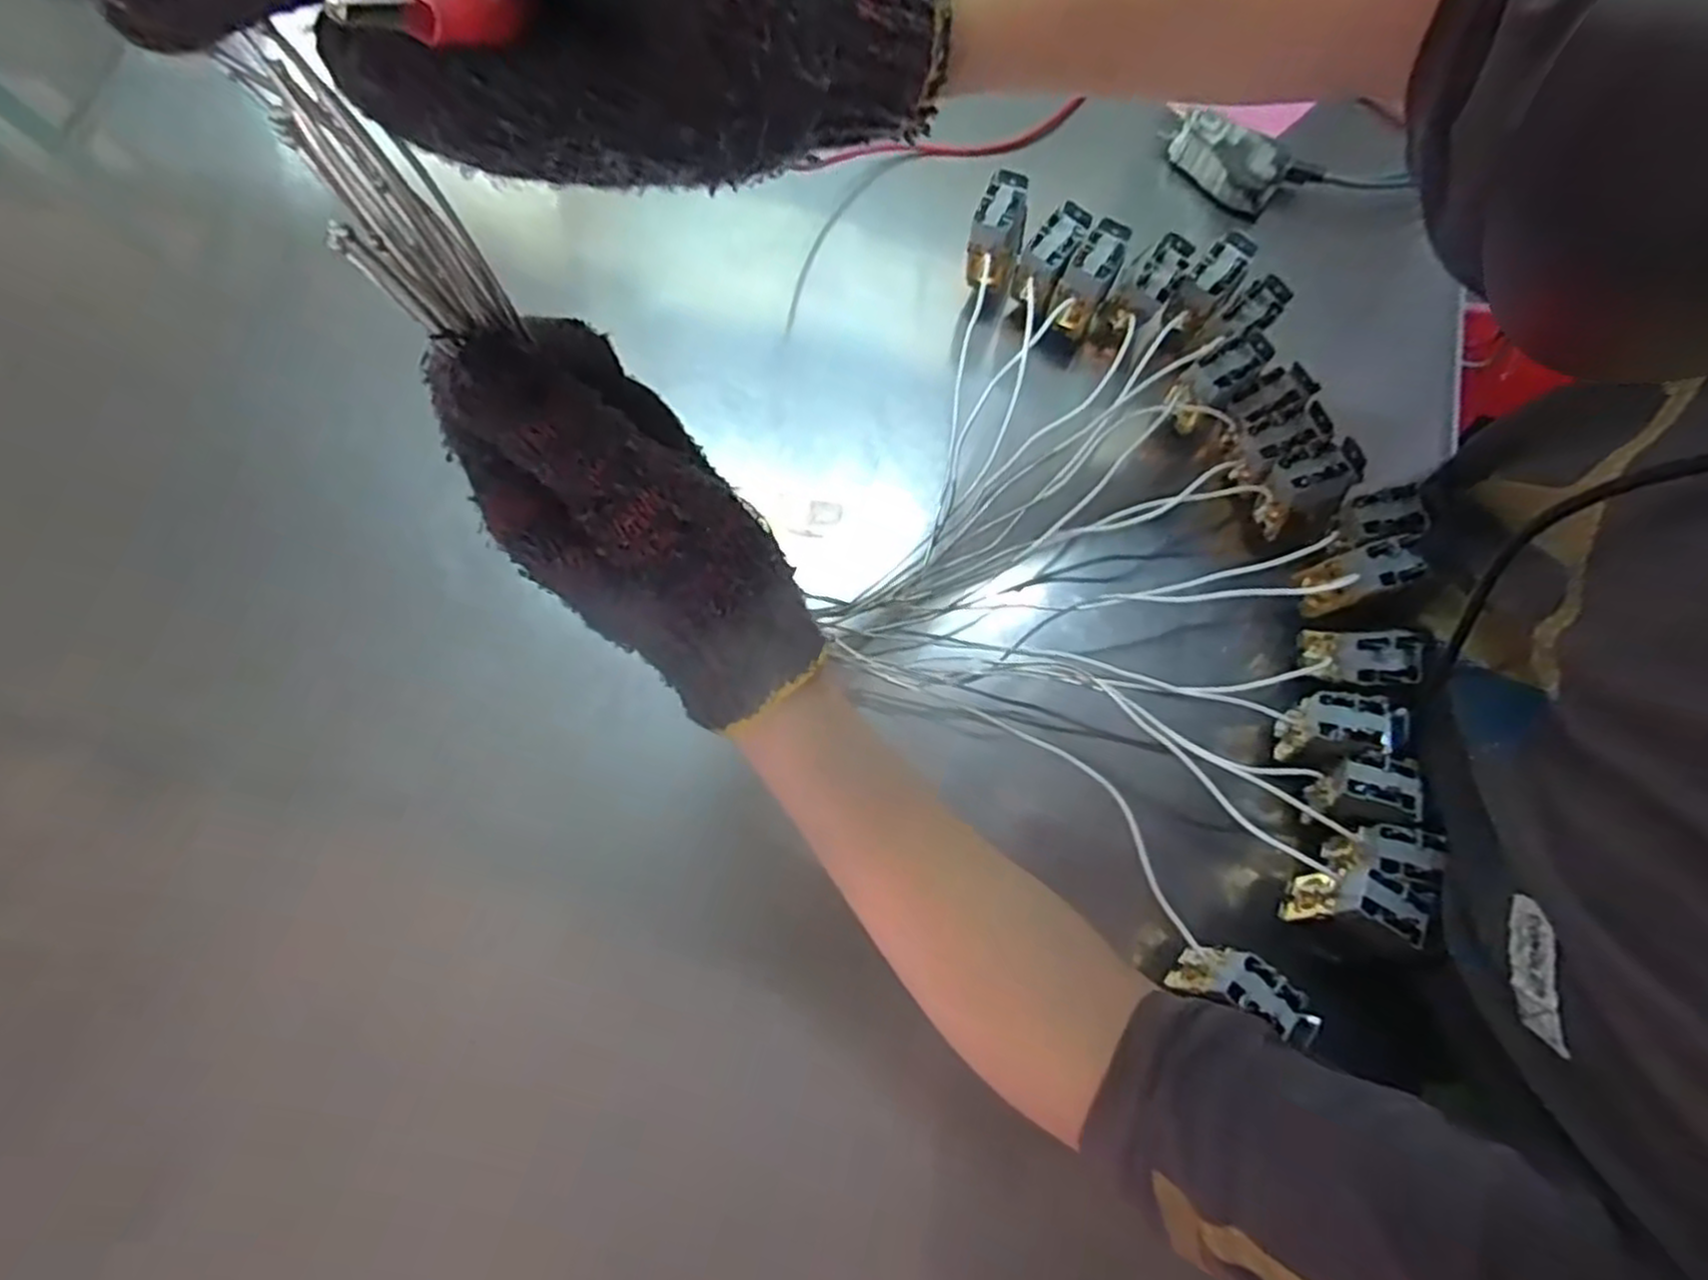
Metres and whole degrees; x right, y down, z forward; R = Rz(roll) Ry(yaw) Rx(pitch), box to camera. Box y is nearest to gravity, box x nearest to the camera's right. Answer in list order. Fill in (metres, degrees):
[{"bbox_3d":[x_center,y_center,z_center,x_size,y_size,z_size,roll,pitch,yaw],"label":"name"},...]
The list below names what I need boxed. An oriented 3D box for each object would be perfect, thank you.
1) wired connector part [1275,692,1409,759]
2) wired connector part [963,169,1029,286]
[{"bbox_3d":[0.223,0.041,0.369,0.041,0.038,0.025,4,75,2],"label":"wired connector part"},{"bbox_3d":[0.080,-0.228,0.446,0.027,0.061,0.023,18,51,6],"label":"wired connector part"}]

